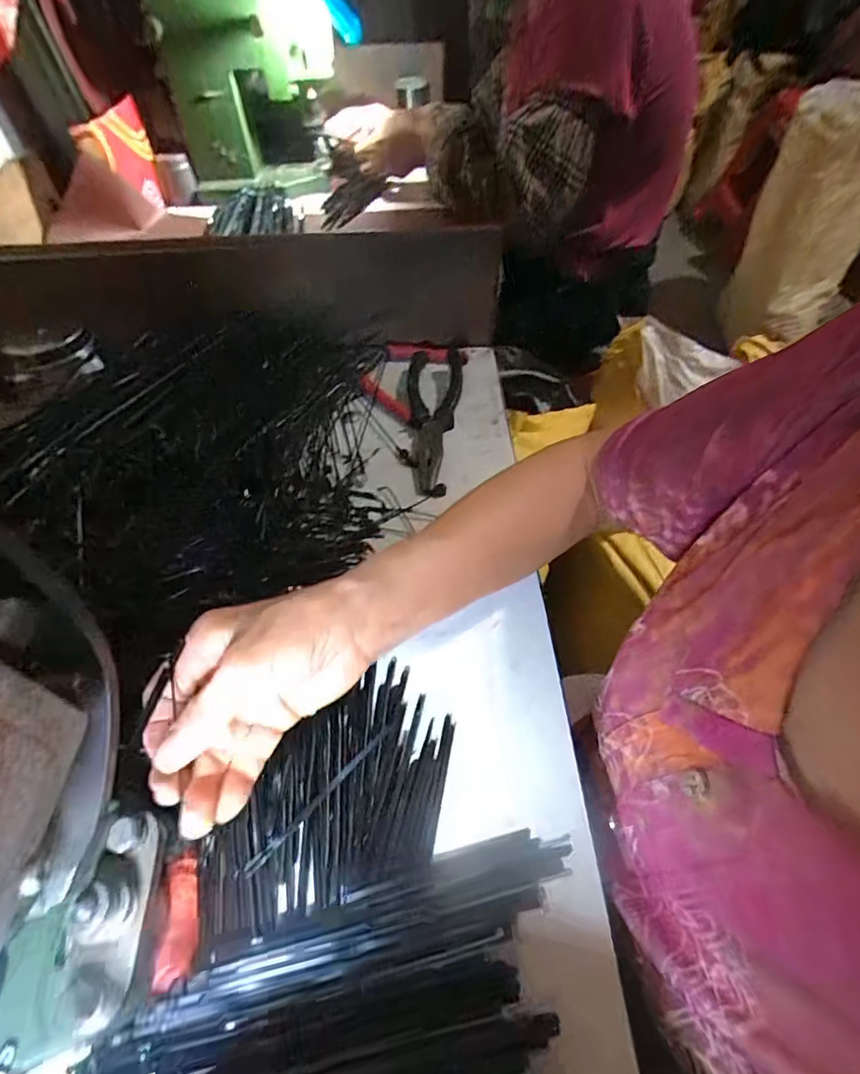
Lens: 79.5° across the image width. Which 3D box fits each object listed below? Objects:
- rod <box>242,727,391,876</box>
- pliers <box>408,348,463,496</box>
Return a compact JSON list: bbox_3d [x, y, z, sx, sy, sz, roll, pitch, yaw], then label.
[{"bbox_3d":[-0.060,0.143,0.287,0.005,0.004,0.102,36,60,26],"label":"rod"},{"bbox_3d":[0.000,-0.117,0.483,0.051,0.020,0.199,3,51,4],"label":"pliers"}]

